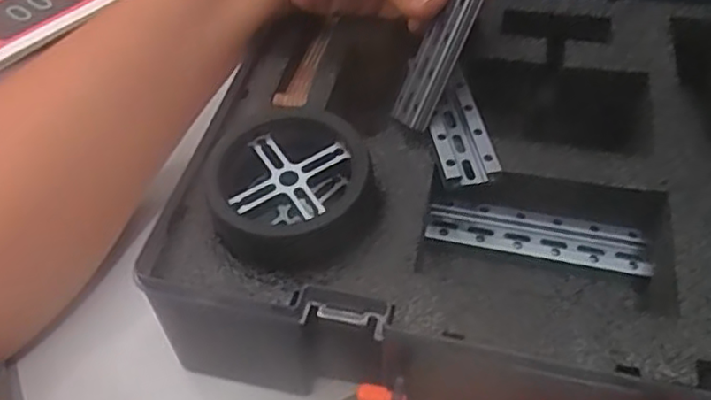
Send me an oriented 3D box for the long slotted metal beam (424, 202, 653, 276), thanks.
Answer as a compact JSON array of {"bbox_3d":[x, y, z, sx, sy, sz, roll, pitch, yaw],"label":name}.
[{"bbox_3d":[0.079,0.016,0.287,0.093,0.008,0.021,11,50,6],"label":"long slotted metal beam"}]

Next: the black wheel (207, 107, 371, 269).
[{"bbox_3d":[-0.025,-0.005,0.262,0.059,0.023,0.061,1,49,-2],"label":"black wheel"}]

